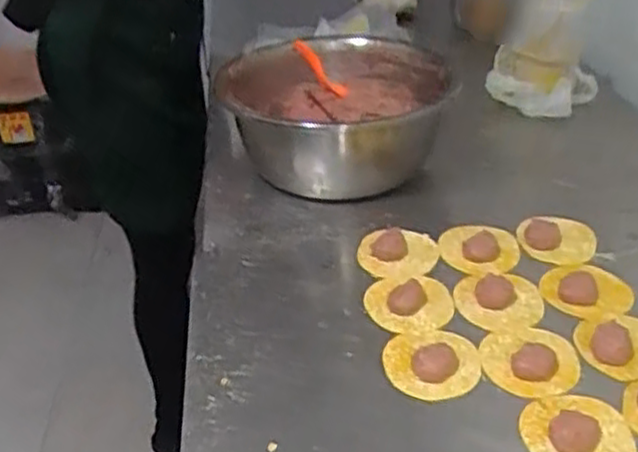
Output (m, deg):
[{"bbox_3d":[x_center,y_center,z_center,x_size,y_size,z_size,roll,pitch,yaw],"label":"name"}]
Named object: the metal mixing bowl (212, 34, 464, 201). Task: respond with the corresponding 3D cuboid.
[{"bbox_3d":[0.019,-0.149,0.970,0.264,0.127,0.311,-2,35,3],"label":"metal mixing bowl"}]

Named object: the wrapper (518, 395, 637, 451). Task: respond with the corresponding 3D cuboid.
[{"bbox_3d":[0.200,0.158,0.582,0.078,0.011,0.081,-3,34,2],"label":"wrapper"}]

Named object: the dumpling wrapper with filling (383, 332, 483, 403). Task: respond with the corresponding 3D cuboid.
[{"bbox_3d":[0.095,0.114,0.647,0.082,0.017,0.075,5,35,12],"label":"dumpling wrapper with filling"}]

